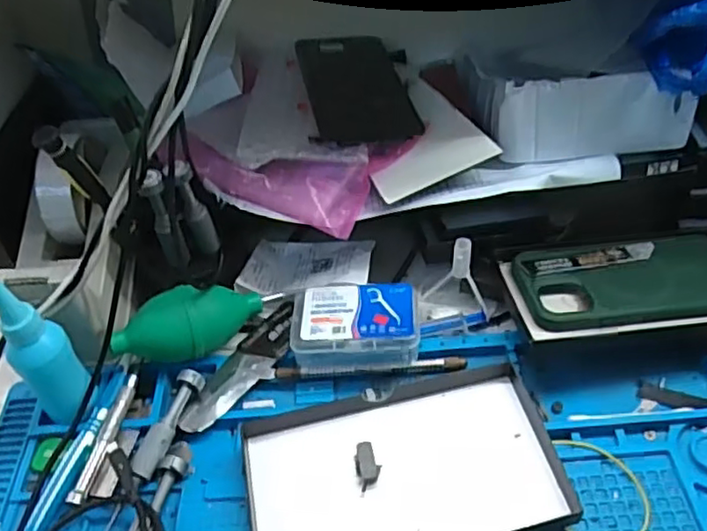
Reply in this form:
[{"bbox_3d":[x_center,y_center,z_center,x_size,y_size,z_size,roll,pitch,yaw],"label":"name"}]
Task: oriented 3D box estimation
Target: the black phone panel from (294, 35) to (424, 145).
[{"bbox_3d":[0.000,-0.144,0.511,0.075,0.012,0.157,-11,46,-4],"label":"black phone panel"}]

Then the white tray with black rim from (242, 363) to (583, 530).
[{"bbox_3d":[0.029,0.123,0.386,0.177,0.024,0.100,-12,46,-5],"label":"white tray with black rim"}]

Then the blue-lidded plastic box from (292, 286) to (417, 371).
[{"bbox_3d":[0.002,0.042,0.443,0.083,0.032,0.054,-2,46,5],"label":"blue-lidded plastic box"}]

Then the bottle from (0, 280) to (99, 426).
[{"bbox_3d":[-0.190,0.055,0.398,0.030,0.107,0.031,3,46,9],"label":"bottle"}]

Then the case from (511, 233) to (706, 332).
[{"bbox_3d":[0.189,0.009,0.444,0.150,0.008,0.074,-7,44,-5],"label":"case"}]

